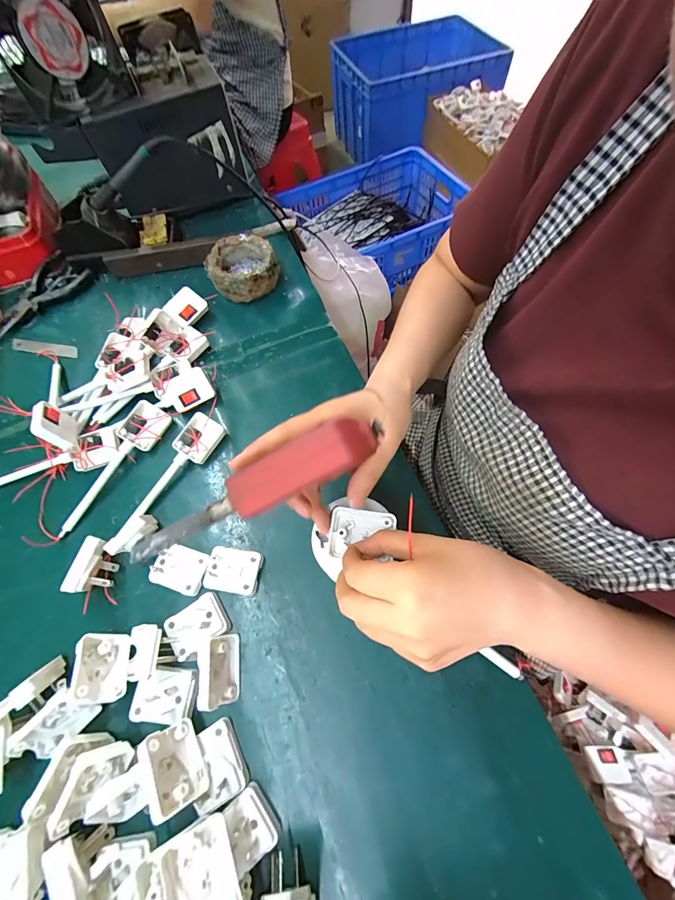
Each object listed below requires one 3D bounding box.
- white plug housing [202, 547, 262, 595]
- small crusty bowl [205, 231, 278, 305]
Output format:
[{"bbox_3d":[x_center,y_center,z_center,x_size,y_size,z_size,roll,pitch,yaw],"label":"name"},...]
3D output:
[{"bbox_3d":[-0.095,0.111,0.318,0.046,0.013,0.037,8,67,6],"label":"white plug housing"},{"bbox_3d":[-0.127,-0.248,0.470,0.086,0.043,0.083,-1,66,2],"label":"small crusty bowl"}]

